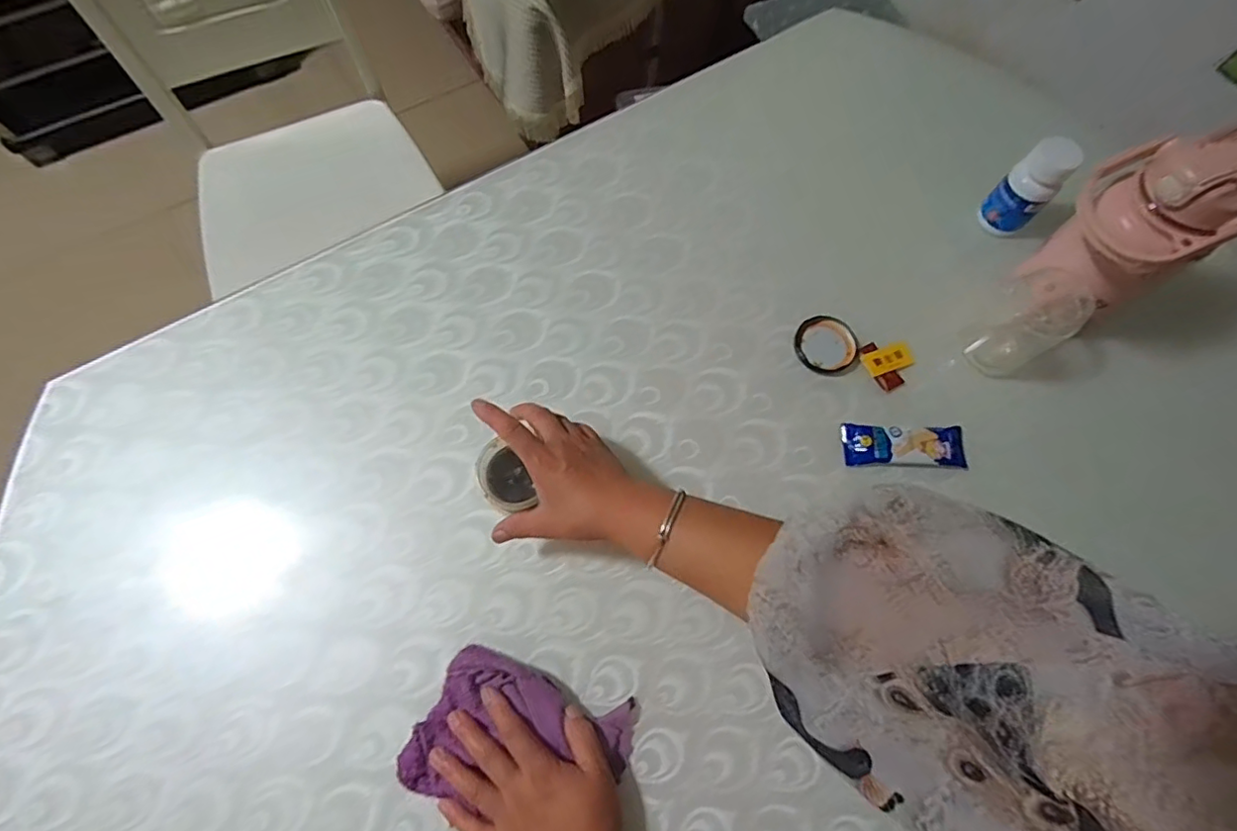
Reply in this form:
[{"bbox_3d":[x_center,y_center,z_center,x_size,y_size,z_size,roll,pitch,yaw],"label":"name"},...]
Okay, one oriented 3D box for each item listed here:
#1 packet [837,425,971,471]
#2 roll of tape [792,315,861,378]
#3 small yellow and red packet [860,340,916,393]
[{"bbox_3d":[0.286,0.030,0.579,0.116,0.017,0.043,4,70,-1],"label":"packet"},{"bbox_3d":[0.221,-0.075,0.614,0.061,0.009,0.067,1,70,-2],"label":"roll of tape"},{"bbox_3d":[0.287,-0.058,0.613,0.049,0.012,0.054,-26,73,-11],"label":"small yellow and red packet"}]

